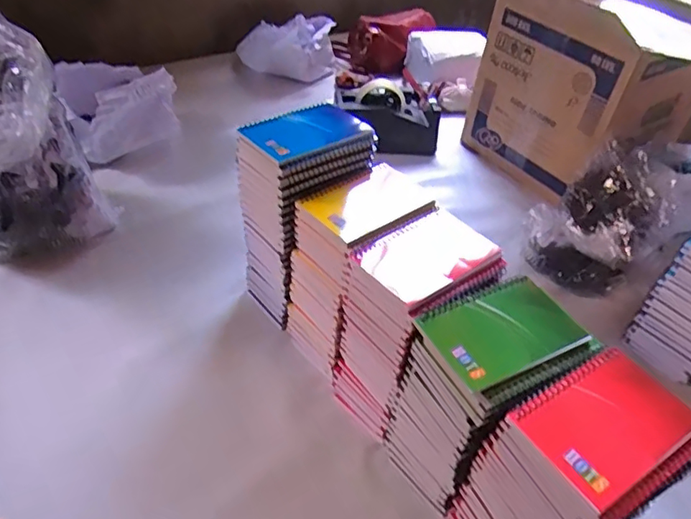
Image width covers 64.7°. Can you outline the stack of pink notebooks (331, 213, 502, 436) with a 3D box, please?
[{"bbox_3d":[0.070,0.074,0.596,0.134,0.212,0.120,-25,51,-31],"label":"stack of pink notebooks"}]

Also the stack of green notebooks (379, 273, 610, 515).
[{"bbox_3d":[0.127,0.135,0.523,0.128,0.204,0.098,-20,48,-27],"label":"stack of green notebooks"}]

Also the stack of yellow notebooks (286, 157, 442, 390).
[{"bbox_3d":[0.018,0.026,0.645,0.136,0.215,0.110,-24,50,-30],"label":"stack of yellow notebooks"}]

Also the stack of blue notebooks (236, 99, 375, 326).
[{"bbox_3d":[-0.050,-0.053,0.663,0.127,0.228,0.099,-29,52,-33],"label":"stack of blue notebooks"}]

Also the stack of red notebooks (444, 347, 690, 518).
[{"bbox_3d":[0.184,0.201,0.474,0.131,0.225,0.097,-20,48,-27],"label":"stack of red notebooks"}]

